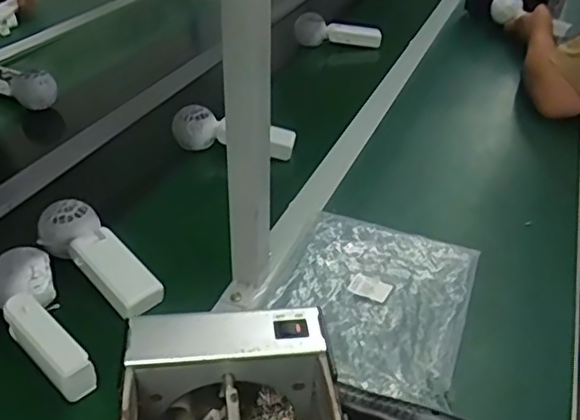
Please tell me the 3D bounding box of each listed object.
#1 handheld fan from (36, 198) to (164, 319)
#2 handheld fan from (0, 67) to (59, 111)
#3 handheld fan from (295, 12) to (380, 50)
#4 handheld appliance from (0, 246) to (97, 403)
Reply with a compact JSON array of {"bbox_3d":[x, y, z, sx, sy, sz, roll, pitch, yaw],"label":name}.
[{"bbox_3d":[-0.195,0.049,0.623,0.159,0.050,0.054,32,44,29],"label":"handheld fan"},{"bbox_3d":[-0.445,-0.209,0.977,0.183,0.054,0.058,29,42,26],"label":"handheld fan"},{"bbox_3d":[0.102,-0.374,1.260,0.183,0.058,0.046,9,37,2],"label":"handheld fan"},{"bbox_3d":[-0.224,0.105,0.538,0.053,0.054,0.166,-16,43,-28],"label":"handheld appliance"}]

